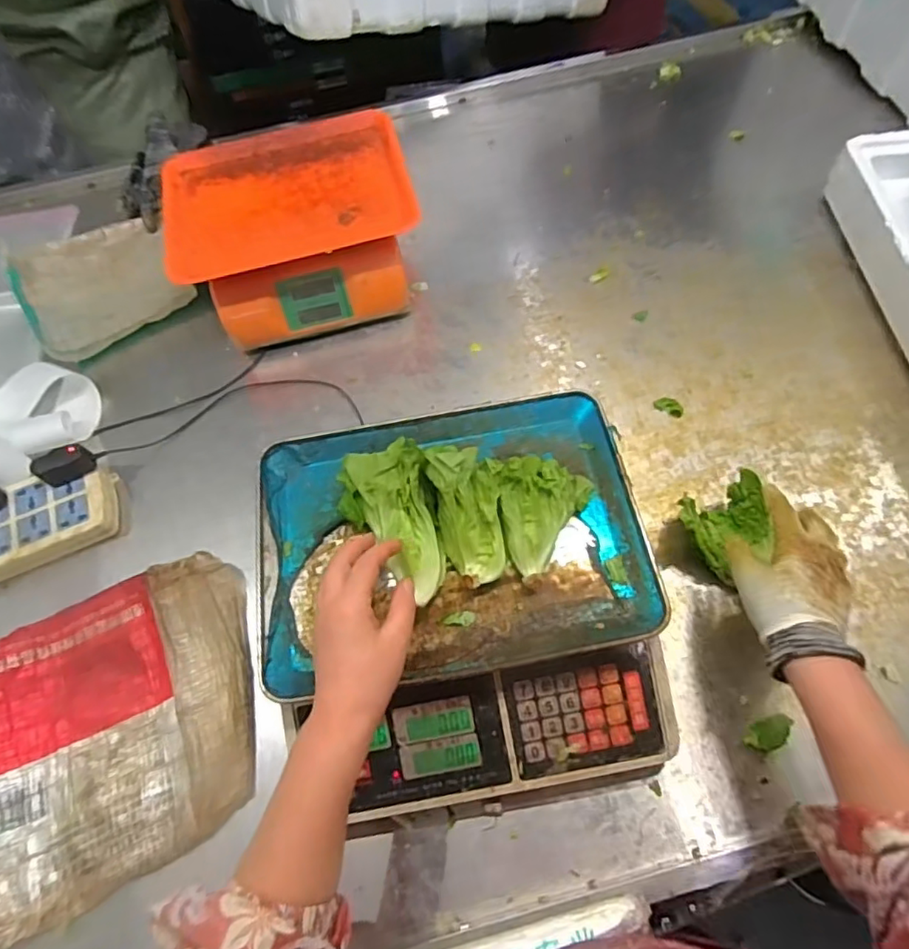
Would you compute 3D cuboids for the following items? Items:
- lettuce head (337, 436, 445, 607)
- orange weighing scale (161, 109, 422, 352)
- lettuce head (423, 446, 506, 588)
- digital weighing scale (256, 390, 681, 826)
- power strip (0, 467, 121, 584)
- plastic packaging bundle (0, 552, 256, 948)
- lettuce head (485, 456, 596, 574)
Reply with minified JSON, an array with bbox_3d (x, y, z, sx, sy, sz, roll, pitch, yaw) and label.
[{"bbox_3d":[-0.050,0.038,0.478,0.075,0.052,0.132,-15,64,-5],"label":"lettuce head"},{"bbox_3d":[-0.201,-0.311,0.756,0.287,0.124,0.250,-12,64,-3],"label":"orange weighing scale"},{"bbox_3d":[0.012,0.031,0.490,0.051,0.045,0.116,-15,90,-5],"label":"lettuce head"},{"bbox_3d":[0.005,0.112,0.531,0.326,0.109,0.328,-10,63,-1],"label":"digital weighing scale"},{"bbox_3d":[-0.466,0.055,0.638,0.181,0.032,0.099,-23,65,-8],"label":"power strip"},{"bbox_3d":[-0.319,0.234,0.547,0.262,0.031,0.278,-16,64,-5],"label":"plastic packaging bundle"},{"bbox_3d":[0.082,0.029,0.496,0.085,0.049,0.093,-15,63,-3],"label":"lettuce head"}]

